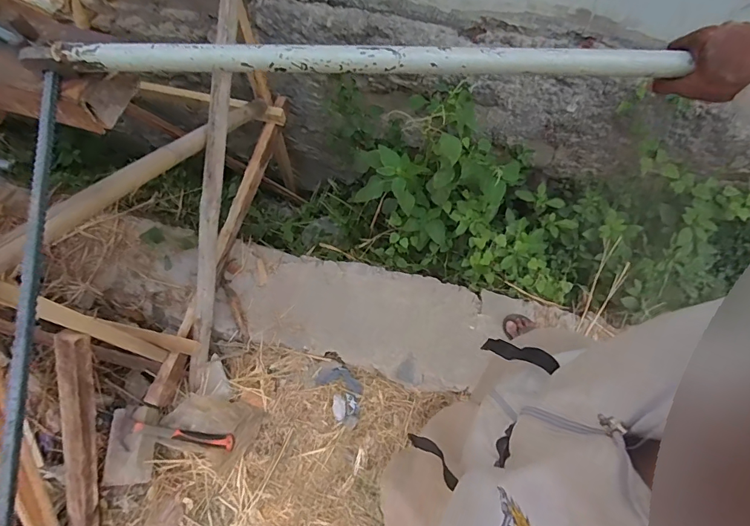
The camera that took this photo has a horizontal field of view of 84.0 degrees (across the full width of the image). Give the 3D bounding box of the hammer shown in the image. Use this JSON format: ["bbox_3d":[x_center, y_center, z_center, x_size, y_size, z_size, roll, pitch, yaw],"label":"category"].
[{"bbox_3d":[-0.610,0.537,1.292,0.332,0.035,0.101,14,72,-12],"label":"hammer"}]

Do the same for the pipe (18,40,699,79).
[{"bbox_3d":[-0.023,-0.242,0.497,0.758,0.026,0.026,1,72,-1],"label":"pipe"}]

